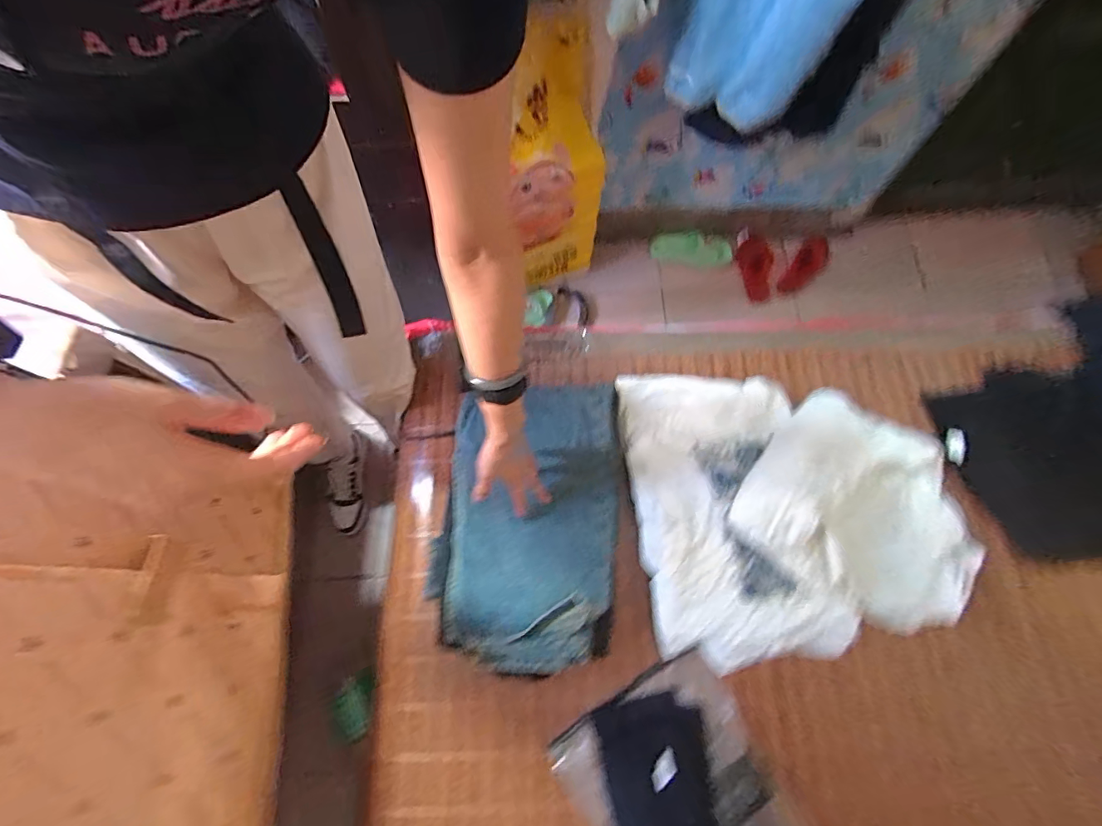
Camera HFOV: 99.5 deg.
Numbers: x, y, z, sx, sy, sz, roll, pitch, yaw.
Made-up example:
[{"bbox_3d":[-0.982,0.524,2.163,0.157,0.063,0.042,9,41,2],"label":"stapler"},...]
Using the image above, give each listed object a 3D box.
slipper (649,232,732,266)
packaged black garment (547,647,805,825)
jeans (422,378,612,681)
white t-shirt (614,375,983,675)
[{"bbox_3d":[0.427,-0.496,1.415,0.243,0.066,0.092,7,69,2],"label":"slipper"},{"bbox_3d":[0.178,0.523,0.620,0.248,0.024,0.295,-30,60,-5],"label":"packaged black garment"},{"bbox_3d":[-0.038,0.153,0.730,0.278,0.084,0.438,7,69,2],"label":"jeans"},{"bbox_3d":[0.381,0.130,0.735,0.485,0.102,0.445,-5,69,-3],"label":"white t-shirt"}]

